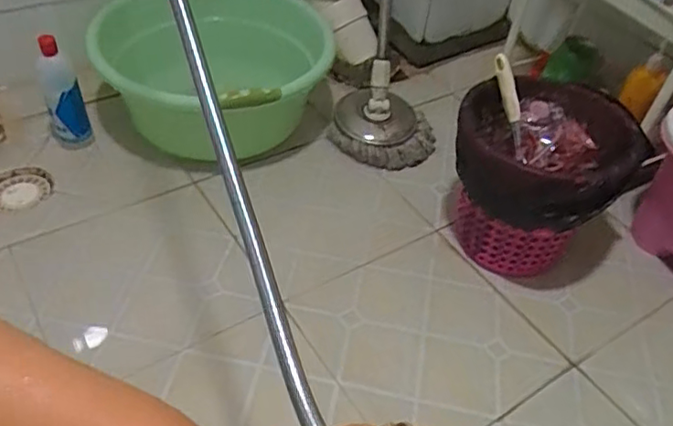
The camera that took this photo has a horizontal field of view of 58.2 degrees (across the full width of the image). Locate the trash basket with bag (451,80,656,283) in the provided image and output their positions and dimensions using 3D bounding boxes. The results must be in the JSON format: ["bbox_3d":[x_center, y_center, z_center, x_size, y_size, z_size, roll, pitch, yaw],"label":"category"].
[{"bbox_3d":[0.311,-0.047,0.925,0.249,0.241,0.233,3,45,-3],"label":"trash basket with bag"}]

